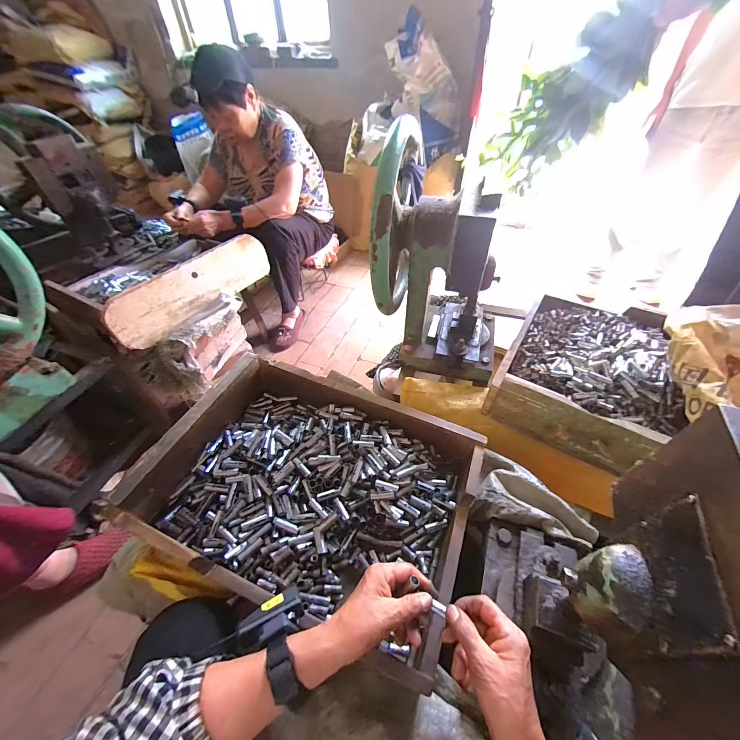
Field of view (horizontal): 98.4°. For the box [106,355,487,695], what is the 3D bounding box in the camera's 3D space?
[{"bbox_3d":[-0.076,0.171,0.504,0.450,0.125,0.338,18,47,16],"label":"box"}]

